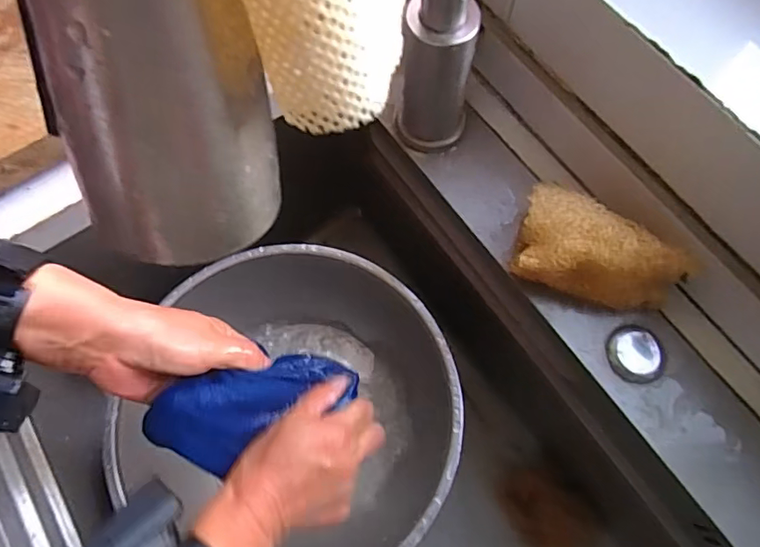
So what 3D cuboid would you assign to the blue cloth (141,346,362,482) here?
[{"bbox_3d":[-0.087,0.094,0.366,0.145,0.036,0.059,-18,70,-19],"label":"blue cloth"}]

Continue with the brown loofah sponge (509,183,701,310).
[{"bbox_3d":[0.147,-0.014,0.345,0.107,0.058,0.057,17,71,7],"label":"brown loofah sponge"}]

